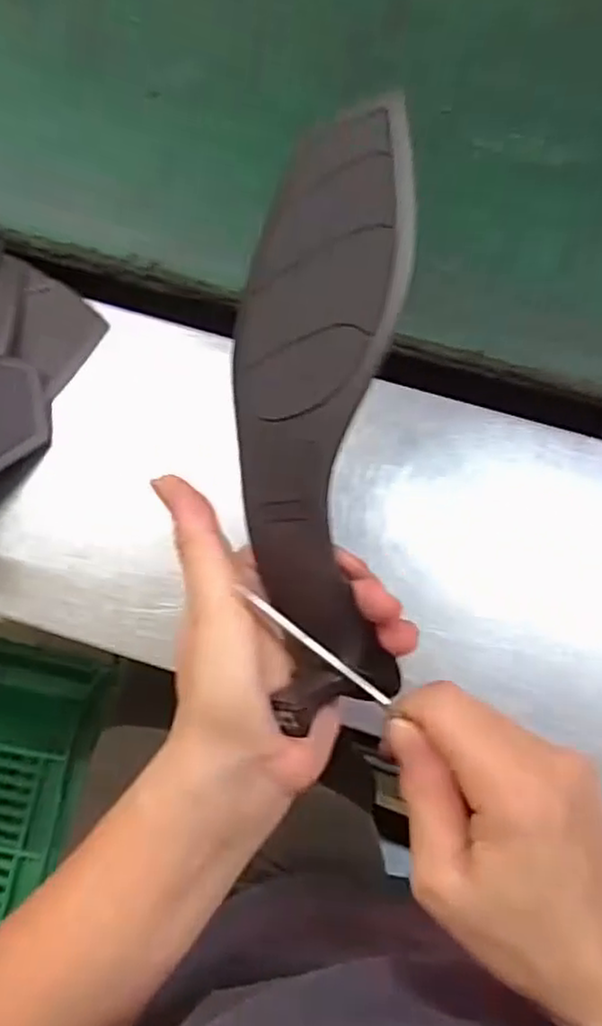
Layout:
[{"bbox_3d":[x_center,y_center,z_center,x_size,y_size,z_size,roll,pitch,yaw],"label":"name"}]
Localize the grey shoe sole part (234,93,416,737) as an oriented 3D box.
[{"bbox_3d":[0.005,-0.037,0.263,0.064,0.043,0.218,4,93,3],"label":"grey shoe sole part"}]

